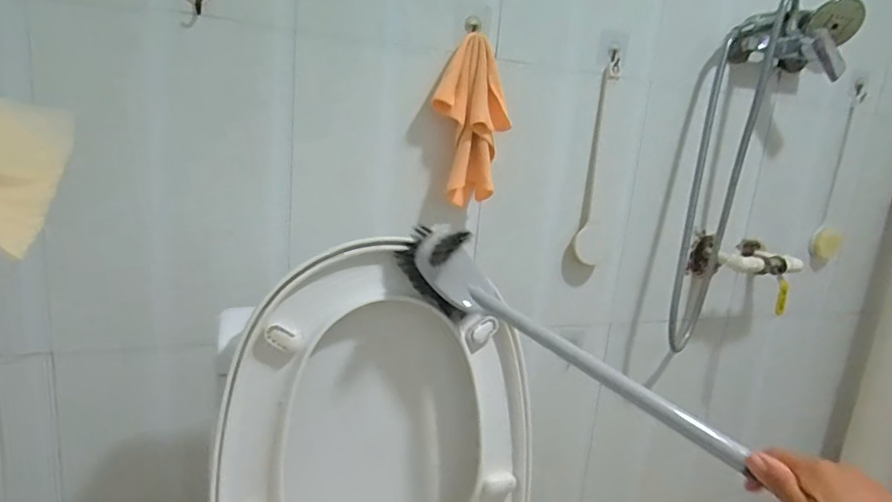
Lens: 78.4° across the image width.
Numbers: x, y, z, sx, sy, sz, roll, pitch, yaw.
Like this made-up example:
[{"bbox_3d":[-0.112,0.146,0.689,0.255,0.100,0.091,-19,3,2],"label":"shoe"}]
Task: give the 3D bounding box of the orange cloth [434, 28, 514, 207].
[{"bbox_3d":[0.036,-0.192,0.820,0.111,0.231,0.047,6,13,-2],"label":"orange cloth"}]

